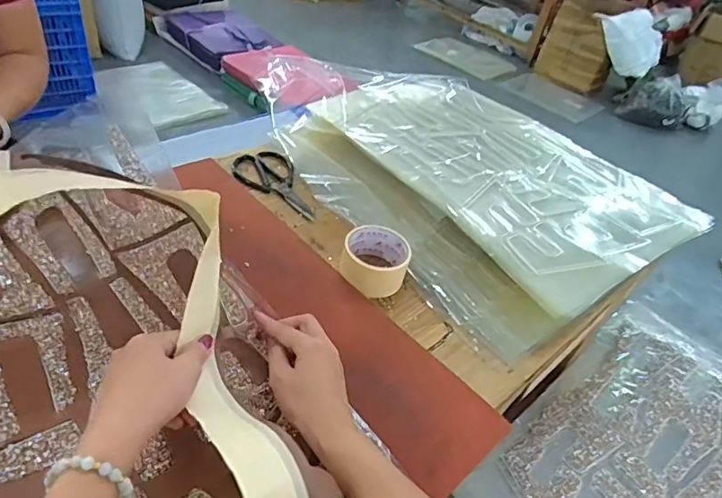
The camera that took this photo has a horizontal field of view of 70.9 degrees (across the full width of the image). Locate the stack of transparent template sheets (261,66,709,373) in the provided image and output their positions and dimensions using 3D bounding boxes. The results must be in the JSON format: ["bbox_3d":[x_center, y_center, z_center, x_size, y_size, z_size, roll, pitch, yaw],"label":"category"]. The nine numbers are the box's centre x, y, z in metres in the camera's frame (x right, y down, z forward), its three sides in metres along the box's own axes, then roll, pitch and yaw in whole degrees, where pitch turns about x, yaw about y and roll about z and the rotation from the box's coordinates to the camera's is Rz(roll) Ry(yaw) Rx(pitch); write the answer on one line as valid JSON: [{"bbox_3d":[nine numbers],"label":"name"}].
[{"bbox_3d":[0.190,-0.123,0.838,0.457,0.086,0.564,-21,52,-32],"label":"stack of transparent template sheets"}]

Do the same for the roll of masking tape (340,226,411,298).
[{"bbox_3d":[0.019,0.015,0.673,0.085,0.058,0.078,7,42,-6],"label":"roll of masking tape"}]

